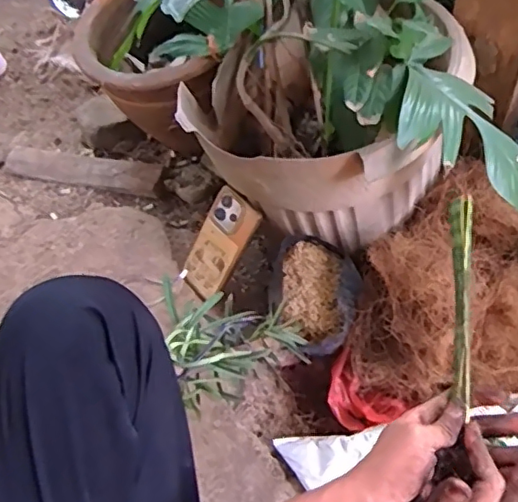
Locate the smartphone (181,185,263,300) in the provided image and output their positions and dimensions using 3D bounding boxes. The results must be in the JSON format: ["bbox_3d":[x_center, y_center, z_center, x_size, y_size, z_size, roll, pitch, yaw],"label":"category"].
[{"bbox_3d":[-0.058,-0.010,0.814,0.080,0.160,0.016,44,29,24],"label":"smartphone"}]

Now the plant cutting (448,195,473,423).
[{"bbox_3d":[0.180,0.041,0.509,0.018,0.014,0.206,6,63,8],"label":"plant cutting"}]

